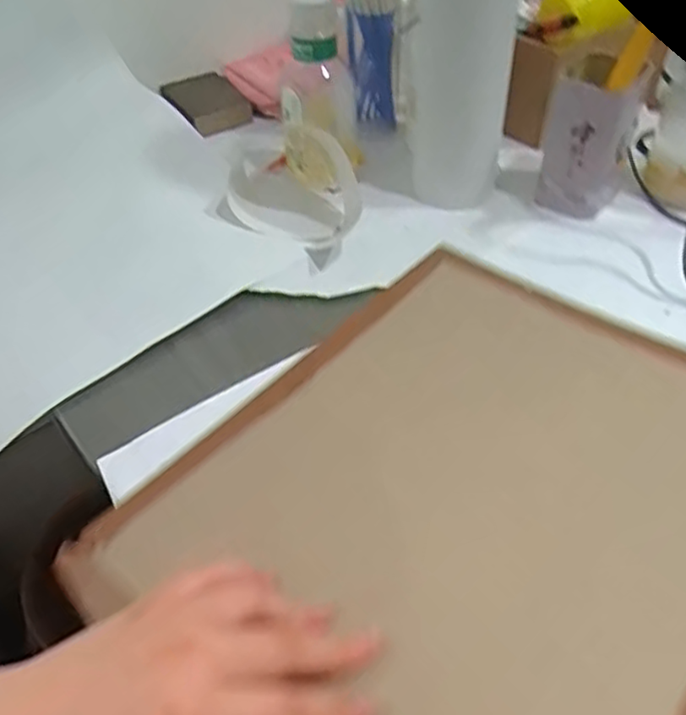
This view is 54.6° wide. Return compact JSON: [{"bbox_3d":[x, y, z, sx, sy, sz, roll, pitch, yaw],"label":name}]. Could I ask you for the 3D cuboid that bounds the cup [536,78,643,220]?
[{"bbox_3d":[0.213,-0.188,0.574,0.068,0.108,0.079,14,48,18],"label":"cup"}]

